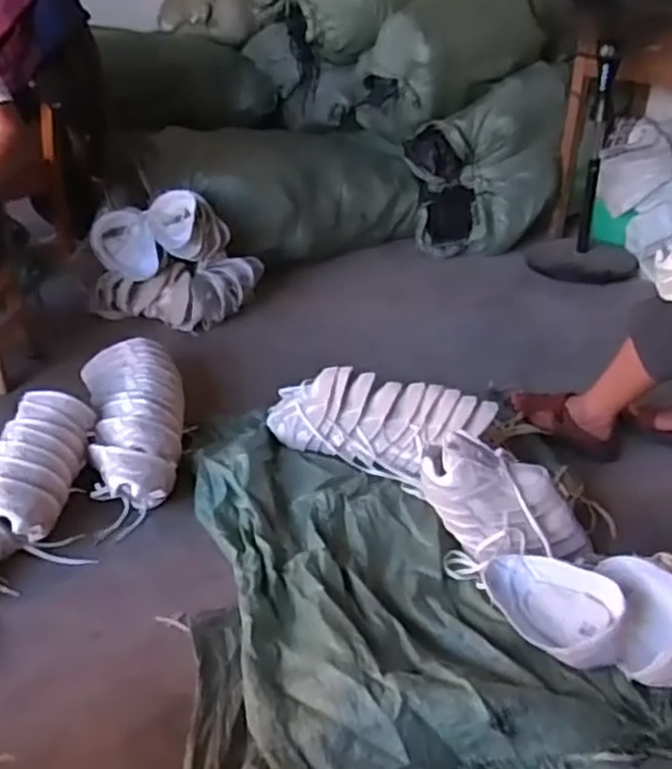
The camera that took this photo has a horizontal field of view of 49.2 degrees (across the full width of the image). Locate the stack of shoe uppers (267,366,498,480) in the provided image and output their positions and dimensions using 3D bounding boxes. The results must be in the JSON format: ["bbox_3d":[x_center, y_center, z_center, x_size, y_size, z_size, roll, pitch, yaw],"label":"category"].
[{"bbox_3d":[0.077,0.067,1.474,0.449,0.153,0.119,13,32,20],"label":"stack of shoe uppers"}]

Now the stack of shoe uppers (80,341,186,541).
[{"bbox_3d":[-0.418,0.055,1.540,0.200,0.123,0.550,-8,31,-16],"label":"stack of shoe uppers"}]

